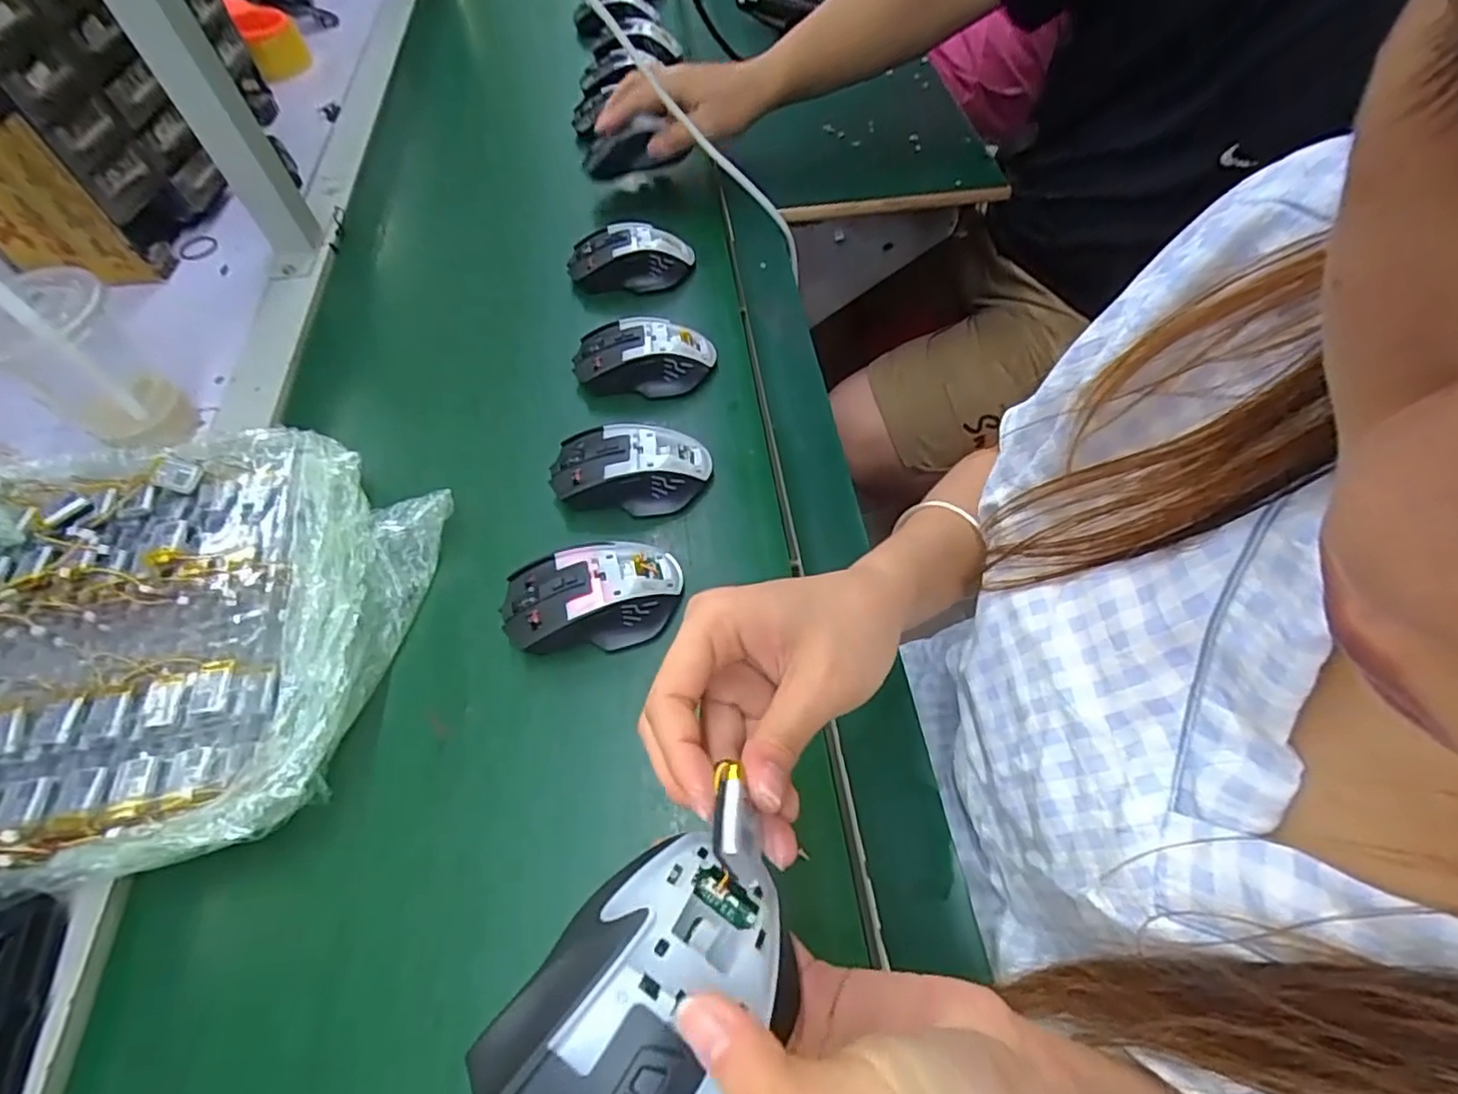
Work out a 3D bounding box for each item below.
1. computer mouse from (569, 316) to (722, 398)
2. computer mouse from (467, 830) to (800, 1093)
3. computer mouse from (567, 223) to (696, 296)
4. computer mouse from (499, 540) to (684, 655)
[{"bbox_3d":[-0.070,-0.157,0.543,0.112,0.039,0.064,-7,62,-3],"label":"computer mouse"},{"bbox_3d":[-0.025,0.137,0.186,0.066,0.039,0.105,31,67,17],"label":"computer mouse"},{"bbox_3d":[-0.091,-0.264,0.609,0.115,0.047,0.055,-2,62,0],"label":"computer mouse"},{"bbox_3d":[-0.088,0.031,0.424,0.112,0.035,0.065,-12,62,-5],"label":"computer mouse"}]

